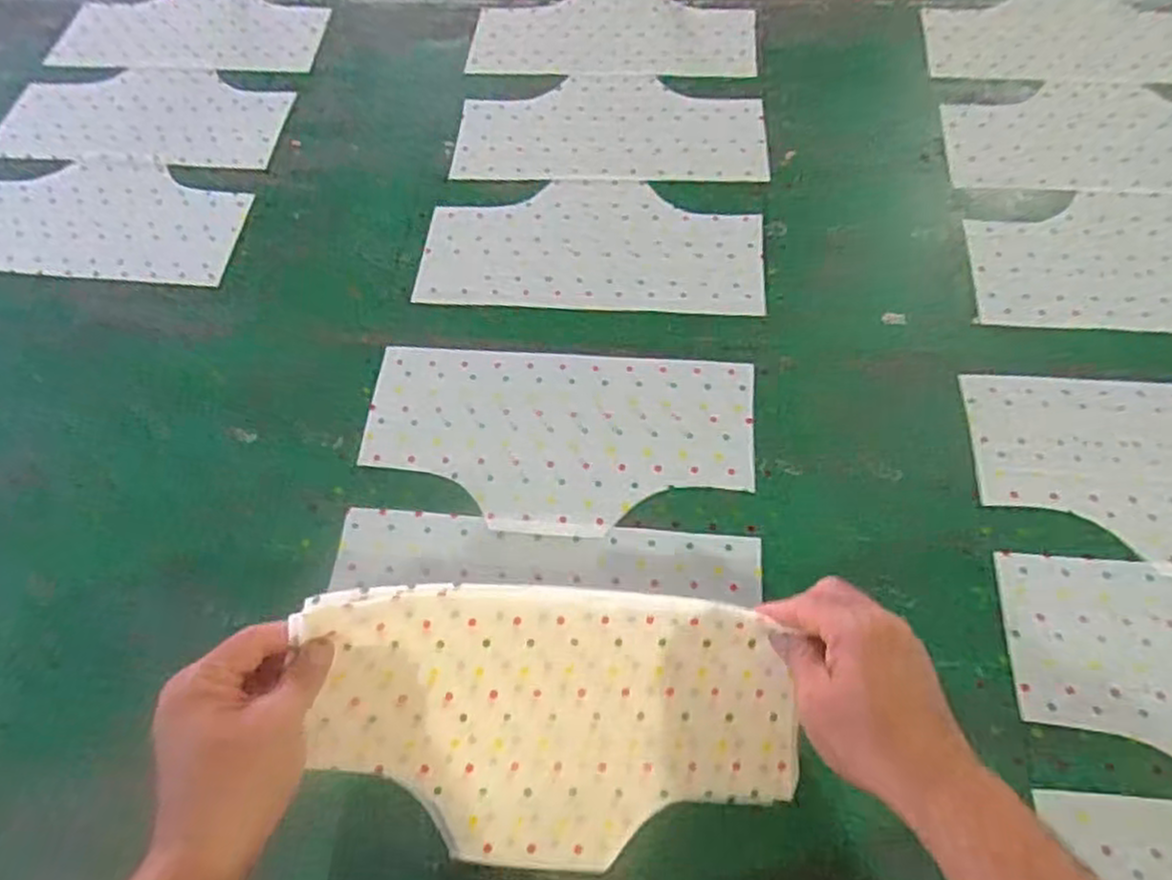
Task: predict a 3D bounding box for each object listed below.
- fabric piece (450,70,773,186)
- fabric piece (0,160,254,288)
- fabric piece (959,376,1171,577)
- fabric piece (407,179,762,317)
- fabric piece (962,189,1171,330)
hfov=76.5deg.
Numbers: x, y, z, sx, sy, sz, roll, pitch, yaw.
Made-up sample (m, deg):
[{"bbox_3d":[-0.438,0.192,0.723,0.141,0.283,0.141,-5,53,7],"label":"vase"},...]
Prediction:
[{"bbox_3d":[0.026,-0.331,0.789,0.321,0.005,0.162,4,60,6],"label":"fabric piece"},{"bbox_3d":[-0.513,-0.231,0.769,0.328,0.005,0.152,6,60,7],"label":"fabric piece"},{"bbox_3d":[0.465,0.026,0.573,0.314,0.009,0.163,4,62,5],"label":"fabric piece"},{"bbox_3d":[0.006,-0.189,0.714,0.318,0.006,0.155,3,60,5],"label":"fabric piece"},{"bbox_3d":[0.514,-0.163,0.672,0.319,0.006,0.153,4,63,5],"label":"fabric piece"}]

